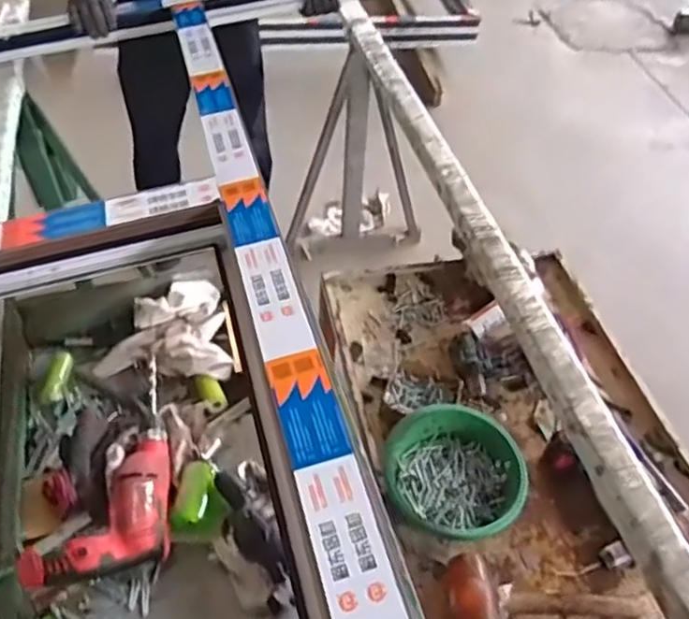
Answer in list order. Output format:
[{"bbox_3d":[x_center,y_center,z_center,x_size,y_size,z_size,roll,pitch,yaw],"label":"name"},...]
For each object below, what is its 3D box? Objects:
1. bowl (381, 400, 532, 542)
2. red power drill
[{"bbox_3d":[0.169,0.251,1.061,0.196,0.072,0.230,-32,56,-29],"label":"bowl"},{"bbox_3d":[-0.335,0.227,0.951,0.169,0.102,0.344,-5,47,-8],"label":"red power drill"}]

